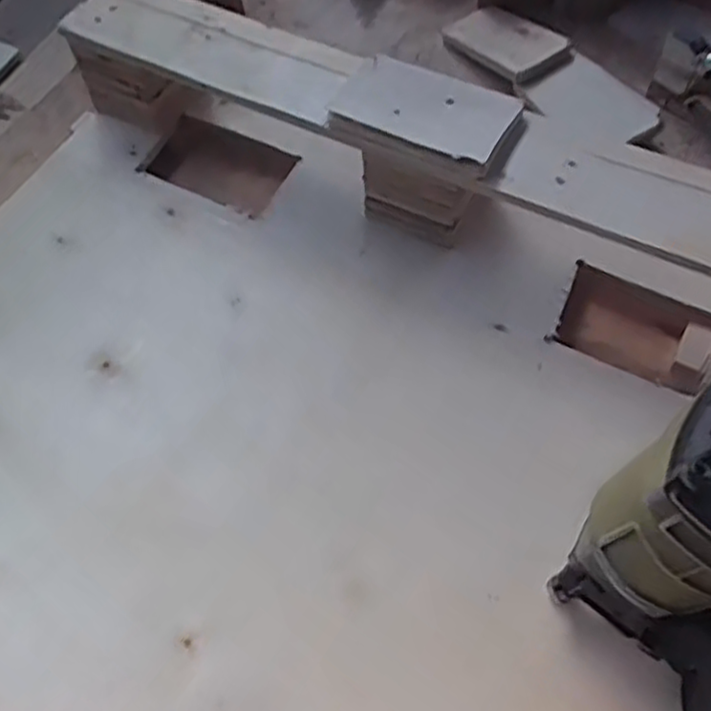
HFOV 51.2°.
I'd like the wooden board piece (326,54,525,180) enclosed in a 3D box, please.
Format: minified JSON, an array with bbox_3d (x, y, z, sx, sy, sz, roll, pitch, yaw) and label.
[{"bbox_3d":[0.056,-0.199,0.608,0.142,0.016,0.080,23,69,15],"label":"wooden board piece"}]

